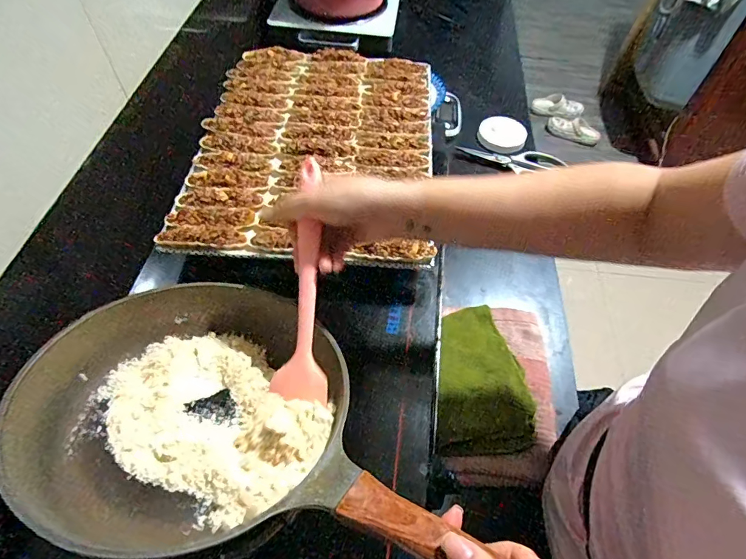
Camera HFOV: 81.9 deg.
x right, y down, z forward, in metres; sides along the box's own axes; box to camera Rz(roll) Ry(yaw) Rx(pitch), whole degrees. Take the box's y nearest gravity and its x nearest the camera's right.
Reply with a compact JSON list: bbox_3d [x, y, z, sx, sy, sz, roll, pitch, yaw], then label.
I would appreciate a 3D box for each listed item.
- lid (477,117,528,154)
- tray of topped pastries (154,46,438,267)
[{"bbox_3d":[0.245,-0.277,0.811,0.087,0.021,0.087,12,54,6],"label":"lid"},{"bbox_3d":[-0.078,-0.207,0.613,0.319,0.020,0.440,4,53,1],"label":"tray of topped pastries"}]

